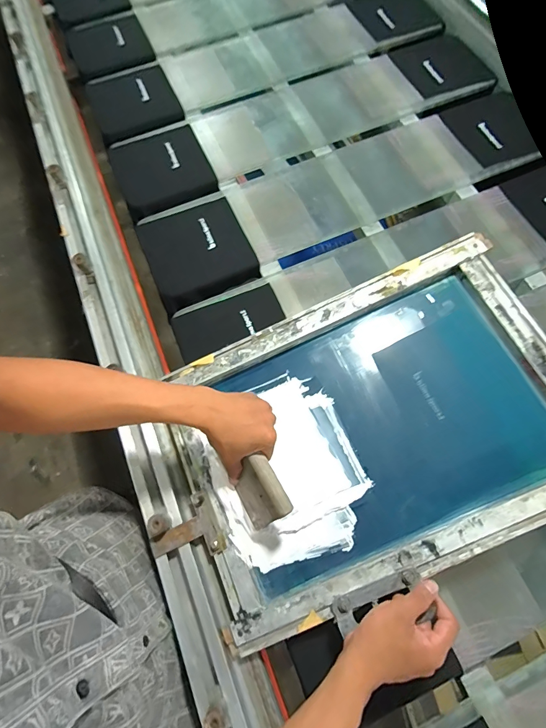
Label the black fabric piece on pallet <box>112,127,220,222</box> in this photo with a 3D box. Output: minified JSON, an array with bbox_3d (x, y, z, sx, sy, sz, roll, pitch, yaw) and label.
[{"bbox_3d":[-0.235,-0.415,0.750,0.185,0.023,0.214,-22,72,-6],"label":"black fabric piece on pallet"}]

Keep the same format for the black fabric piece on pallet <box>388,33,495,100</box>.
[{"bbox_3d":[0.396,-0.707,0.828,0.182,0.011,0.186,-23,72,-6],"label":"black fabric piece on pallet"}]

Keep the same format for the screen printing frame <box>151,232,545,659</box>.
[{"bbox_3d":[0.123,0.094,0.510,0.587,0.045,0.394,-26,72,2],"label":"screen printing frame"}]

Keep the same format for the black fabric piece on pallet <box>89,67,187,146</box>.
[{"bbox_3d":[-0.326,-0.616,0.823,0.186,0.022,0.216,-21,72,-6],"label":"black fabric piece on pallet"}]

